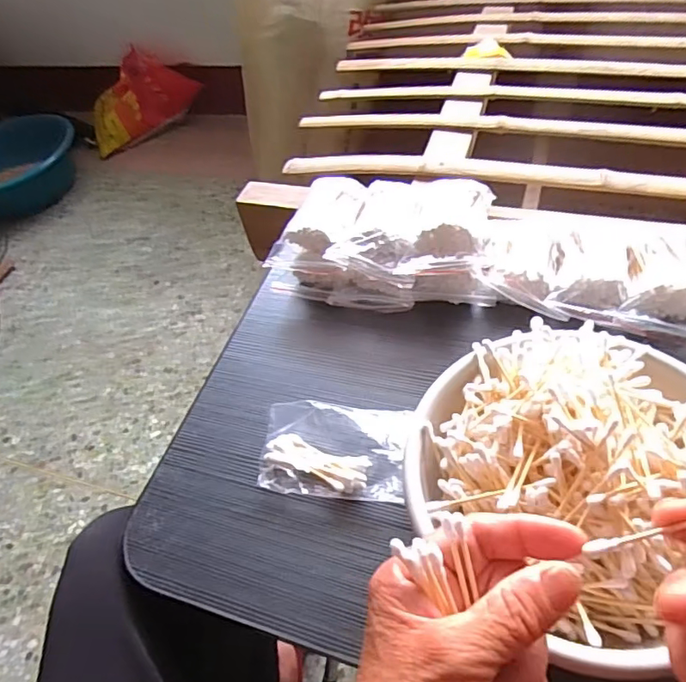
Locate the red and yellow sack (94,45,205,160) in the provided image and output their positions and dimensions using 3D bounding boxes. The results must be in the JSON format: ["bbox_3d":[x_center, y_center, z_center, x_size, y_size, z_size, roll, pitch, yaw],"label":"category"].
[{"bbox_3d":[-0.633,-0.758,1.707,0.364,0.209,0.205,-23,52,-7],"label":"red and yellow sack"}]

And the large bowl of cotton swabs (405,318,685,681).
[{"bbox_3d":[0.130,0.069,0.313,0.170,0.085,0.176,-5,52,7],"label":"large bowl of cotton swabs"}]

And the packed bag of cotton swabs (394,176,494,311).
[{"bbox_3d":[0.090,-0.089,0.462,0.074,0.061,0.110,1,53,12],"label":"packed bag of cotton swabs"}]

